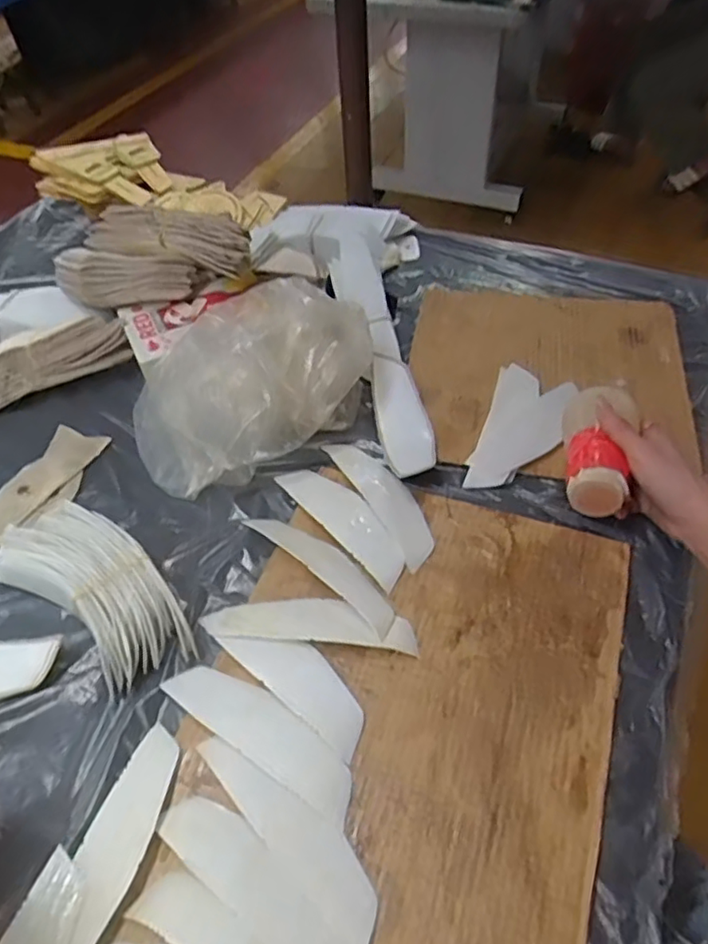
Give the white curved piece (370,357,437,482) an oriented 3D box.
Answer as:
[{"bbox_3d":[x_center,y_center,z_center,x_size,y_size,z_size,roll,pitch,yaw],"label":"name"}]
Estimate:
[{"bbox_3d":[0.049,-0.052,0.627,0.049,0.039,0.148,-11,51,-5],"label":"white curved piece"}]

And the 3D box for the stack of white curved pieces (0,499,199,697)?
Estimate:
[{"bbox_3d":[-0.208,0.095,0.515,0.184,0.048,0.089,31,59,26],"label":"stack of white curved pieces"}]

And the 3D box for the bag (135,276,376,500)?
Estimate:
[{"bbox_3d":[-0.097,-0.084,0.612,0.243,0.125,0.145,-14,51,-8],"label":"bag"}]

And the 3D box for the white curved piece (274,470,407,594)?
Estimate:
[{"bbox_3d":[-0.009,0.041,0.577,0.043,0.012,0.157,-34,56,-22],"label":"white curved piece"}]

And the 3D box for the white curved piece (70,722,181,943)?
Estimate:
[{"bbox_3d":[-0.156,0.241,0.413,0.042,0.009,0.146,13,53,14],"label":"white curved piece"}]

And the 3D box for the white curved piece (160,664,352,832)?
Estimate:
[{"bbox_3d":[-0.067,0.185,0.456,0.161,0.013,0.043,26,57,23],"label":"white curved piece"}]

